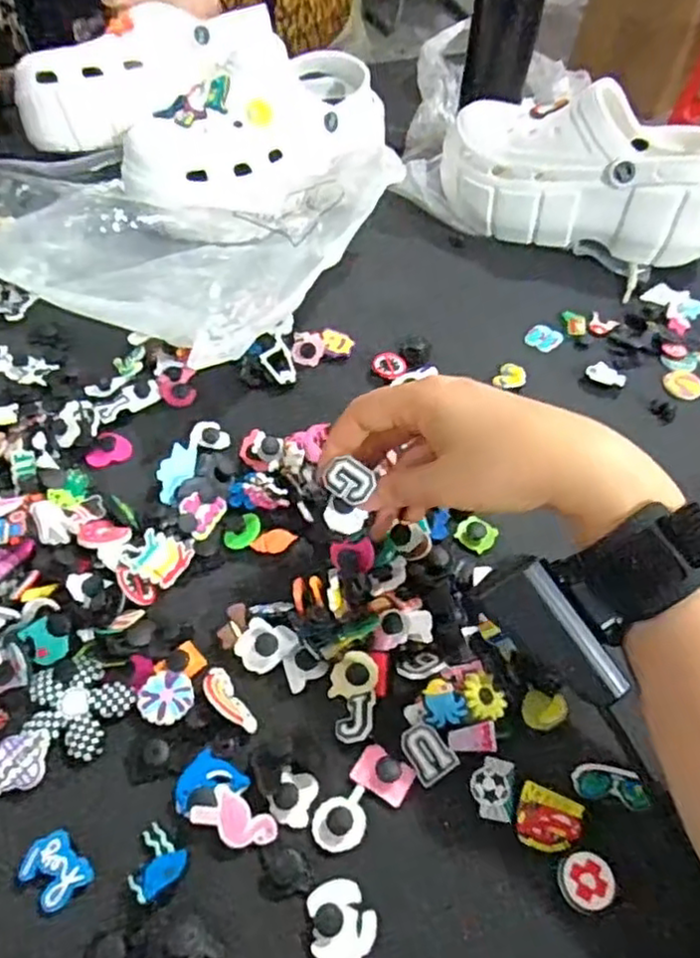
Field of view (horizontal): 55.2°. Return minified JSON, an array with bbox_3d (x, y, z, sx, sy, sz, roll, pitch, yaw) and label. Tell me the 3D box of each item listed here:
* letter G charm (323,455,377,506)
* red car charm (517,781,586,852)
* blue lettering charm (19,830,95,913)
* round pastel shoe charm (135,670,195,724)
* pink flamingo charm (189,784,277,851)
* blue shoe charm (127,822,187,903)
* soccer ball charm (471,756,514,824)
[{"bbox_3d":[0.000,0.000,0.337,0.026,0.004,0.019,33,97,9],"label":"letter G charm"},{"bbox_3d":[0.089,0.153,0.299,0.028,0.004,0.025,17,55,12],"label":"red car charm"},{"bbox_3d":[-0.124,0.164,0.281,0.022,0.004,0.027,-39,82,-22],"label":"blue lettering charm"},{"bbox_3d":[-0.090,0.107,0.327,0.026,0.004,0.026,1,49,-1],"label":"round pastel shoe charm"},{"bbox_3d":[-0.050,0.151,0.297,0.035,0.010,0.019,23,52,17],"label":"pink flamingo charm"},{"bbox_3d":[-0.084,0.163,0.285,0.026,0.004,0.023,20,40,35],"label":"blue shoe charm"},{"bbox_3d":[0.065,0.140,0.305,0.018,0.004,0.028,10,50,7],"label":"soccer ball charm"}]

